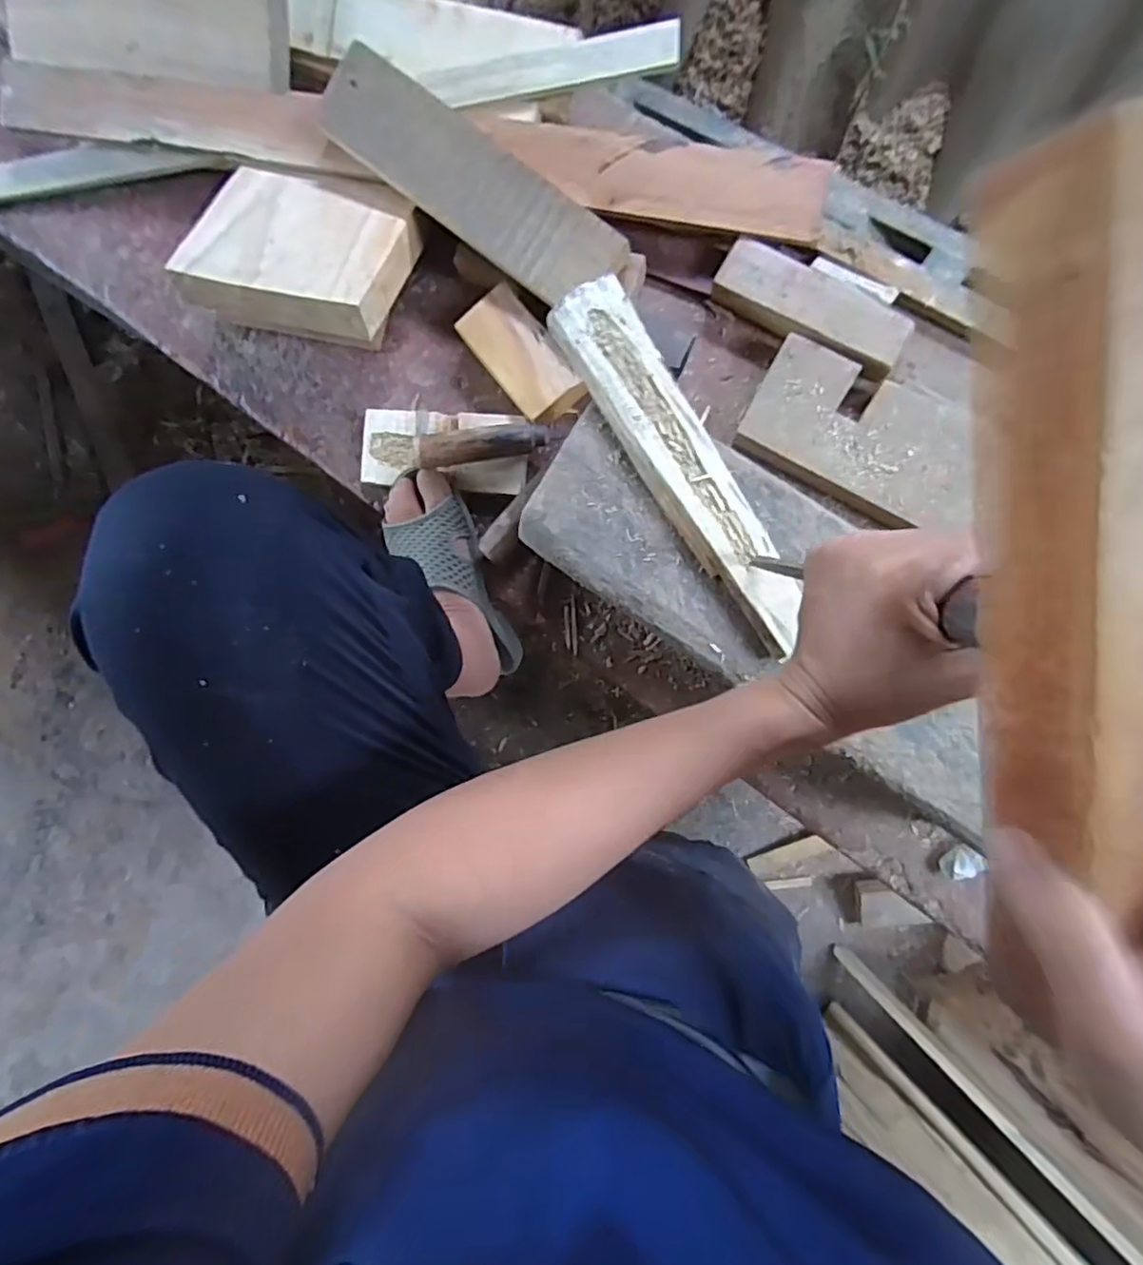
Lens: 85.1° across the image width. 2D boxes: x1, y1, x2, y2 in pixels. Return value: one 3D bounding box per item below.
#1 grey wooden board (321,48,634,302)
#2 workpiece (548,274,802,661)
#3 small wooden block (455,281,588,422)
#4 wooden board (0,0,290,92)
[{"bbox_3d":[-0.099,-0.419,0.581,0.317,0.015,0.079,38,109,2],"label":"grey wooden board"},{"bbox_3d":[0.083,-0.127,0.465,0.056,0.021,0.299,-33,85,4],"label":"workpiece"},{"bbox_3d":[-0.046,-0.271,0.606,0.068,0.022,0.137,-40,84,4],"label":"small wooden block"},{"bbox_3d":[-0.463,-0.653,0.665,0.346,0.017,0.098,13,109,9],"label":"wooden board"}]

